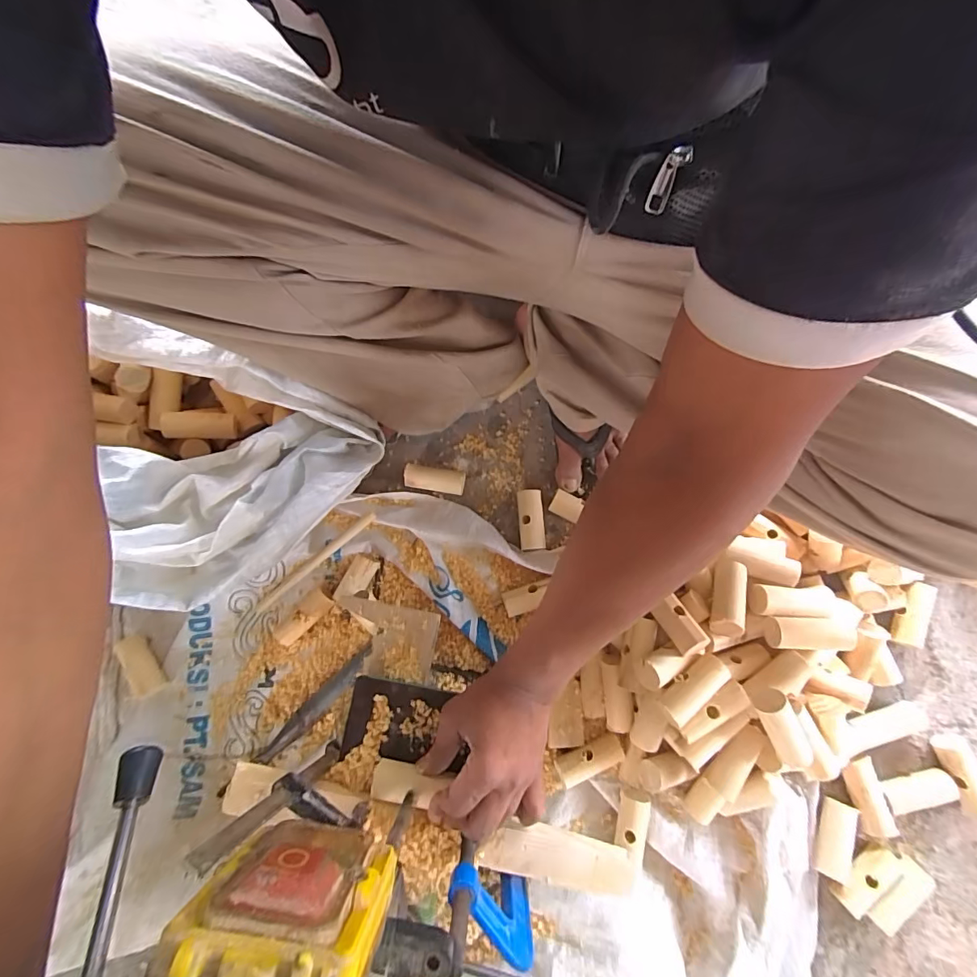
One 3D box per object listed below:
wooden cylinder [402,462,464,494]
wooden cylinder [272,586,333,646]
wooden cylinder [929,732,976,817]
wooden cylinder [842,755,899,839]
[{"bbox_3d":[-0.069,-0.012,0.590,0.075,0.024,0.030,7,77,2],"label":"wooden cylinder"},{"bbox_3d":[-0.225,0.154,0.556,0.074,0.023,0.031,-43,80,-8],"label":"wooden cylinder"},{"bbox_3d":[0.525,0.316,0.511,0.033,0.028,0.081,-16,78,-3],"label":"wooden cylinder"},{"bbox_3d":[0.417,0.339,0.511,0.031,0.029,0.073,-8,77,-1],"label":"wooden cylinder"}]

